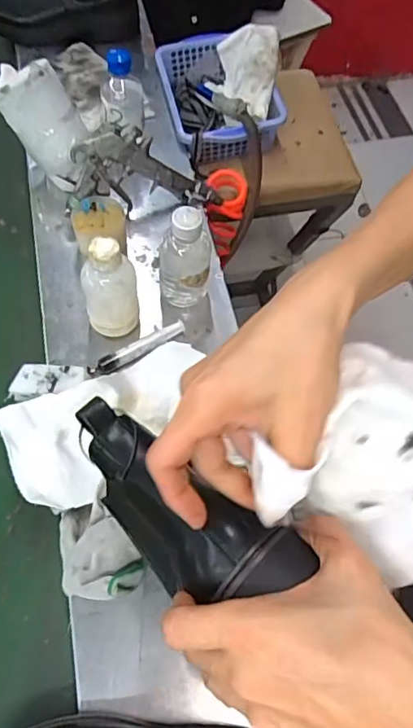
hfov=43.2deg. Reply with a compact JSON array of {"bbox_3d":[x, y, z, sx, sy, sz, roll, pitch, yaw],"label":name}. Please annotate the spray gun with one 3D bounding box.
[{"bbox_3d":[-0.078,-0.262,0.694,0.196,0.097,0.049,-6,35,-16],"label":"spray gun"}]

